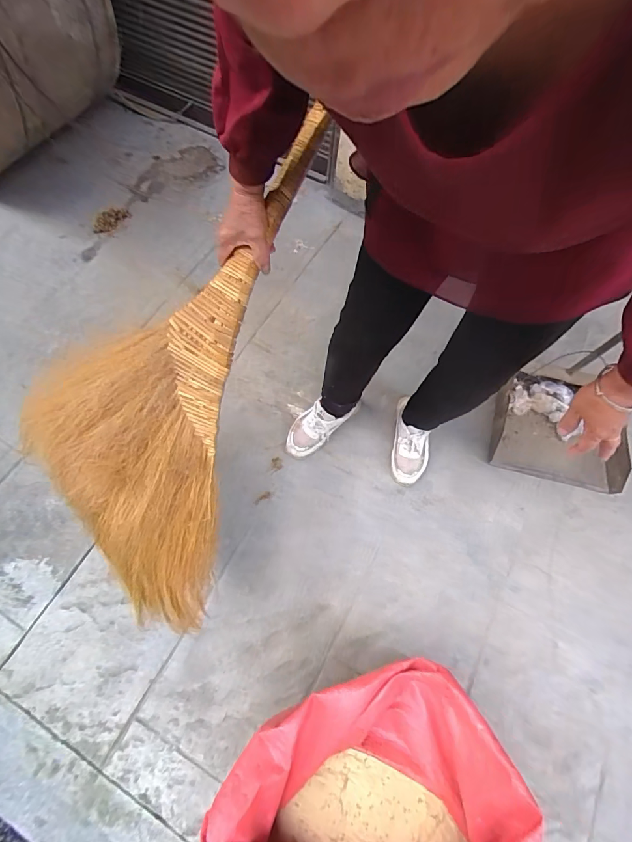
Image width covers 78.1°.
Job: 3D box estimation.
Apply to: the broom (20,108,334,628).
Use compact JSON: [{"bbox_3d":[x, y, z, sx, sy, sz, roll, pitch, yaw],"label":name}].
[{"bbox_3d":[-0.238,-0.092,0.588,0.337,0.088,0.793,18,92,6],"label":"broom"}]

